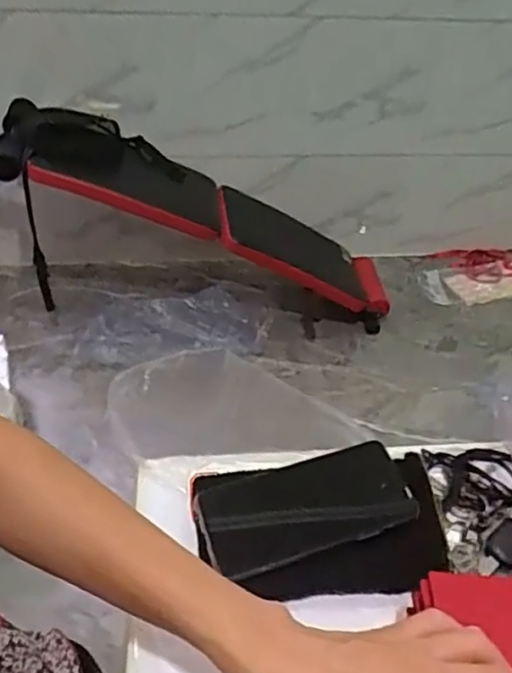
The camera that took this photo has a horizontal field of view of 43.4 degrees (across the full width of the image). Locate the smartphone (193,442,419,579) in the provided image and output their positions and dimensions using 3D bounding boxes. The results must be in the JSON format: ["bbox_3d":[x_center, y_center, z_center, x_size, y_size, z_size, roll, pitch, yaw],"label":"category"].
[{"bbox_3d":[0.038,0.132,0.521,0.159,0.011,0.089,-14,46,-9],"label":"smartphone"}]

